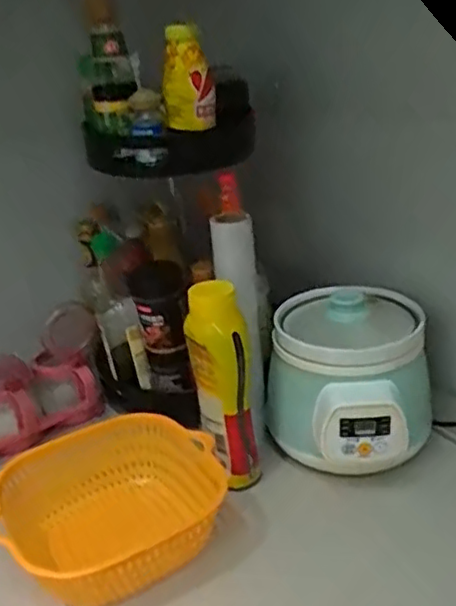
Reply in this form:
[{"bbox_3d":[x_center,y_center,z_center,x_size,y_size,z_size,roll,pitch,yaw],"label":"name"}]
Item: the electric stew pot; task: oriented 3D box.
[{"bbox_3d":[0.146,0.094,0.794,0.188,0.163,0.185,0,24,13],"label":"electric stew pot"}]

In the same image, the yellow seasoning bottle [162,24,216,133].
[{"bbox_3d":[-0.047,-0.263,0.760,0.055,0.115,0.040,-2,24,9],"label":"yellow seasoning bottle"}]

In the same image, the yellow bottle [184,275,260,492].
[{"bbox_3d":[-0.006,0.096,0.769,0.066,0.248,0.068,-8,24,-5],"label":"yellow bottle"}]

